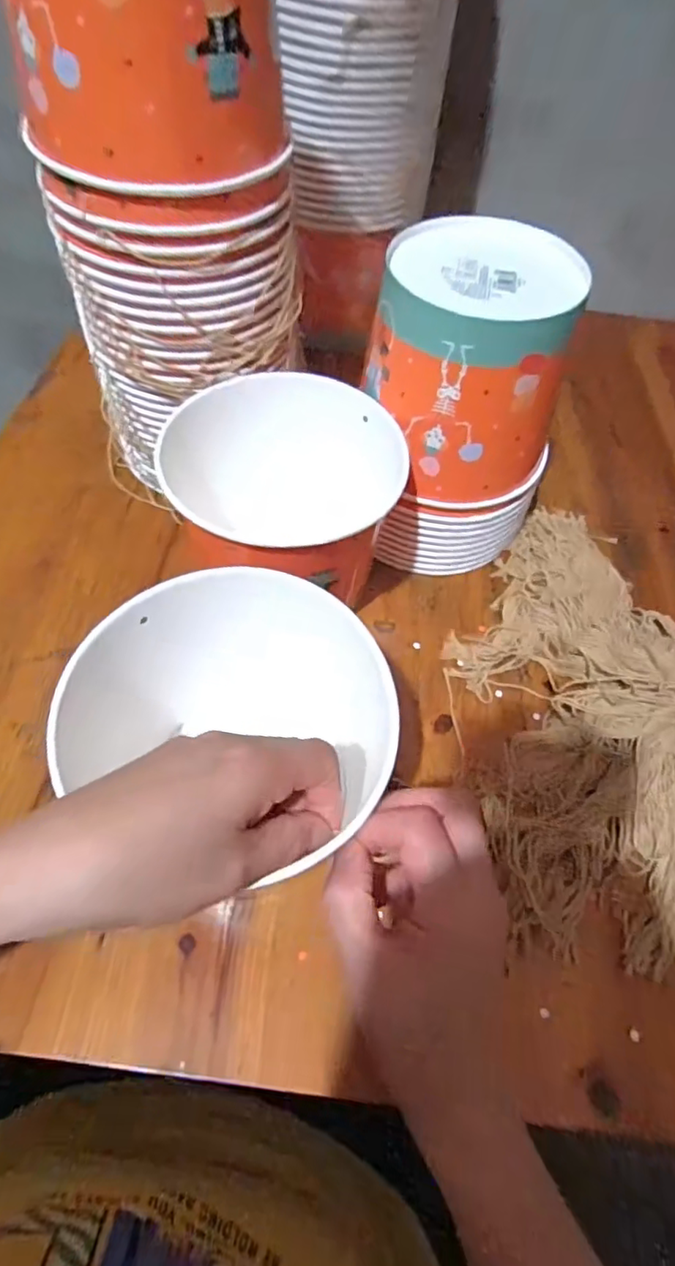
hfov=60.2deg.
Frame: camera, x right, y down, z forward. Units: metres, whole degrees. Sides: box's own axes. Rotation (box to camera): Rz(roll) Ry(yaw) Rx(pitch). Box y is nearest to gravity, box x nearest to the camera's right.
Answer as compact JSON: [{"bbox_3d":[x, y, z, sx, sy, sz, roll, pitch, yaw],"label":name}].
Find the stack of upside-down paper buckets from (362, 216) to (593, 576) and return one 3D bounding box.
[{"bbox_3d":[0.092,-0.173,0.463,0.143,0.212,0.156,3,57,-2],"label":"stack of upside-down paper buckets"}]

